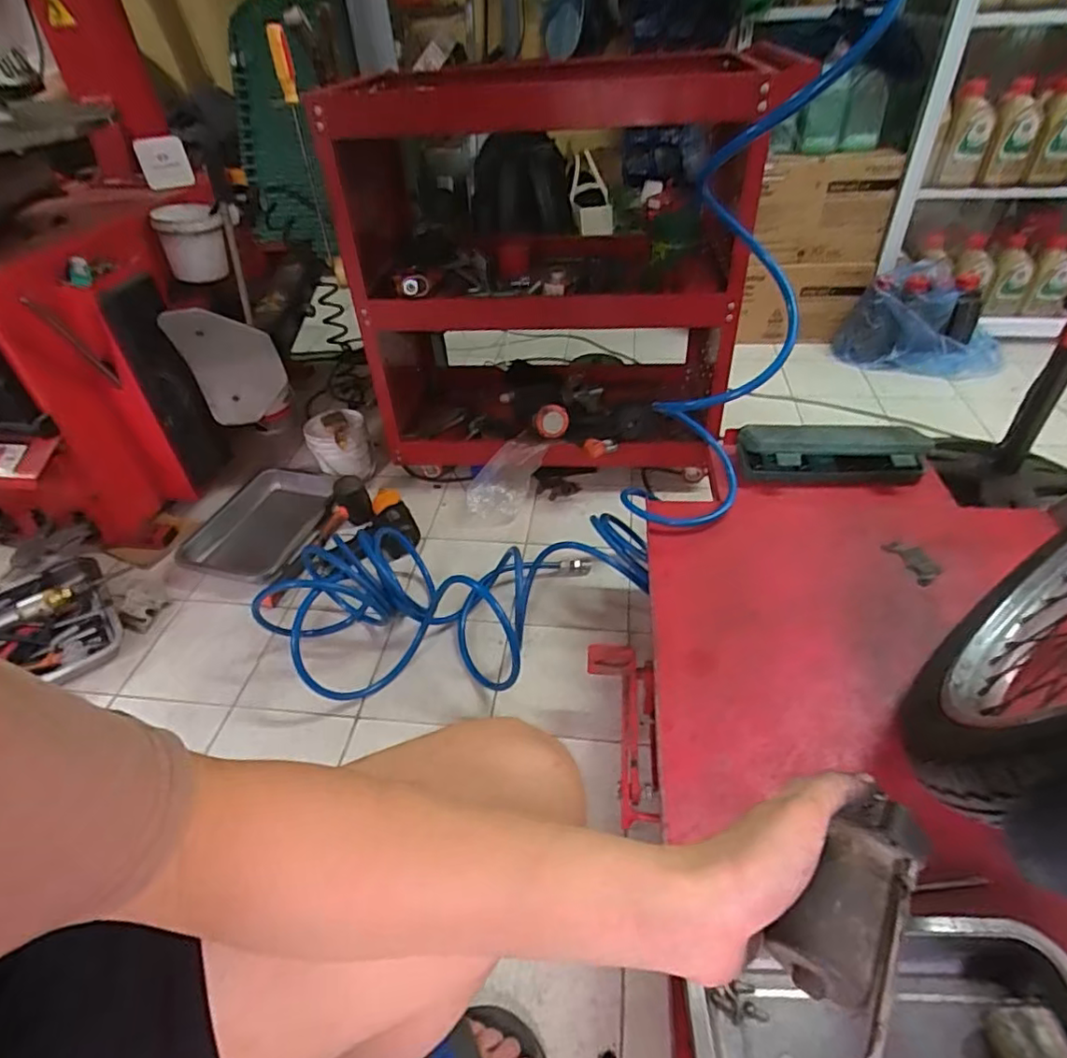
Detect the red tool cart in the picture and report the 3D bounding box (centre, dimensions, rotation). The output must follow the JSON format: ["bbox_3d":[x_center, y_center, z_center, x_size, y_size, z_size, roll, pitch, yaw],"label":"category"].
[{"bbox_3d":[0.015,-0.483,1.211,0.761,0.676,0.424,-3,41,2],"label":"red tool cart"}]

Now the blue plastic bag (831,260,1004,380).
[{"bbox_3d":[1.036,-0.551,1.617,0.389,0.248,0.141,6,42,12],"label":"blue plastic bag"}]

